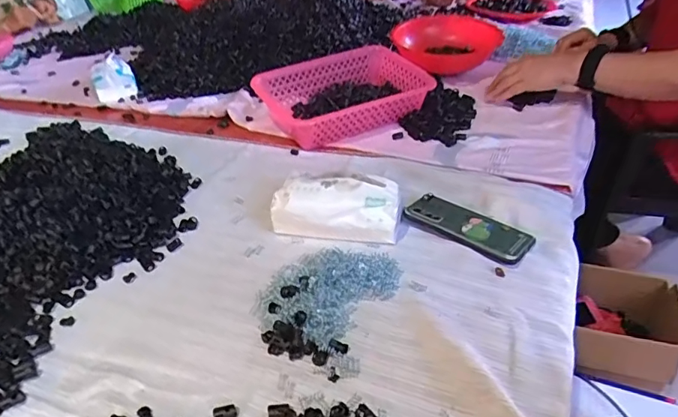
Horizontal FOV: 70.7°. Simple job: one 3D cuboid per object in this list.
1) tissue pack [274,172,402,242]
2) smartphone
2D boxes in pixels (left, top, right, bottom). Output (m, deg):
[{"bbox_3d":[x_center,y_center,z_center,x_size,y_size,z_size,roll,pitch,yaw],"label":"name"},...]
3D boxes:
[{"bbox_3d":[-0.002,-0.005,0.650,0.169,0.074,0.072,5,37,10],"label":"tissue pack"},{"bbox_3d":[0.175,0.024,0.649,0.162,0.013,0.081,26,40,28],"label":"smartphone"}]

